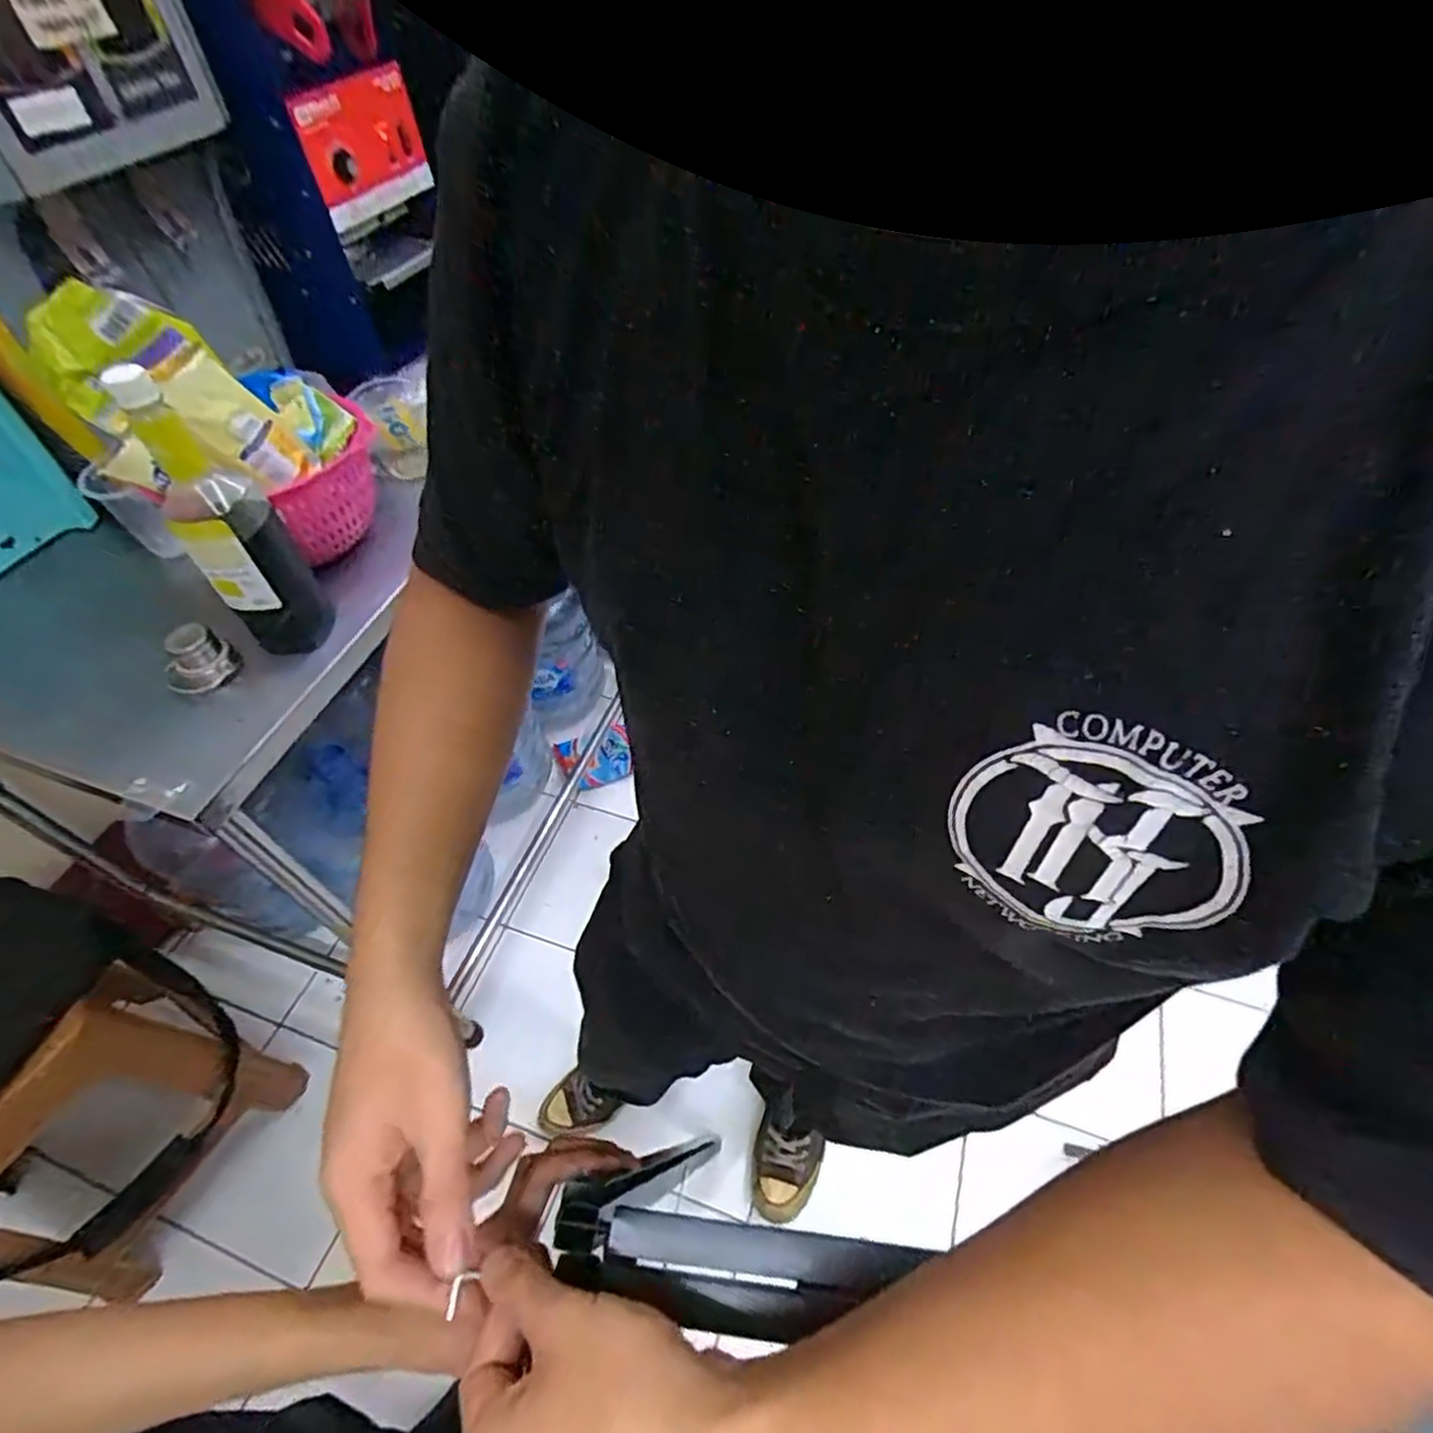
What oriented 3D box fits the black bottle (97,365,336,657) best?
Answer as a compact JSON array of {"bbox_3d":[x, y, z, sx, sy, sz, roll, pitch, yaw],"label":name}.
[{"bbox_3d":[-0.428,-0.166,0.626,0.079,0.249,0.074,-33,58,-21],"label":"black bottle"}]

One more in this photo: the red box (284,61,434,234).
[{"bbox_3d":[-0.416,-0.679,0.848,0.025,0.118,0.167,21,56,17],"label":"red box"}]

